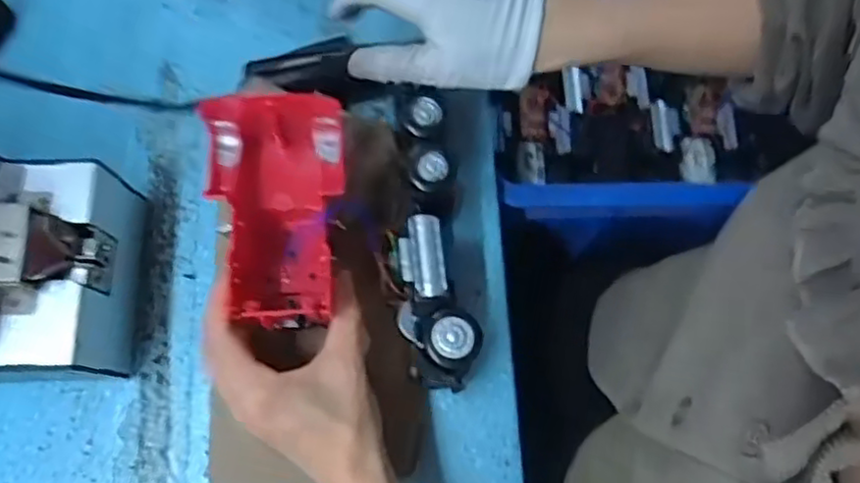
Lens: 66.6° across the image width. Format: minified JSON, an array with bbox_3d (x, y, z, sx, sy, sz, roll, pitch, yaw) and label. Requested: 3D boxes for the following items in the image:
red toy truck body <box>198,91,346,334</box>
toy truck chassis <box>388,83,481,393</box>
[{"bbox_3d":[-0.084,-0.017,0.370,0.071,0.065,0.126,-1,98,-1],"label":"red toy truck body"},{"bbox_3d":[-0.002,0.003,0.426,0.046,0.076,0.184,-5,74,-2],"label":"toy truck chassis"}]

